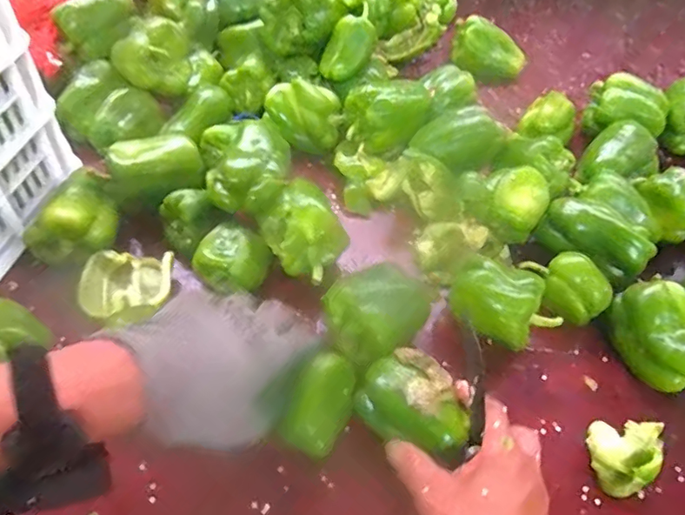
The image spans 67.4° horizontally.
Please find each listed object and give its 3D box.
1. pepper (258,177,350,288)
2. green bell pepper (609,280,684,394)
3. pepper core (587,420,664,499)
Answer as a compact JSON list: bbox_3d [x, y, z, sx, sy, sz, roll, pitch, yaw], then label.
[{"bbox_3d":[-0.038,-0.030,0.540,0.076,0.069,0.077,3,52,-4],"label":"pepper"},{"bbox_3d":[0.308,0.081,0.508,0.070,0.073,0.101,-1,52,-6],"label":"green bell pepper"},{"bbox_3d":[0.240,0.171,0.439,0.046,0.053,0.053,4,52,-3],"label":"pepper core"}]

